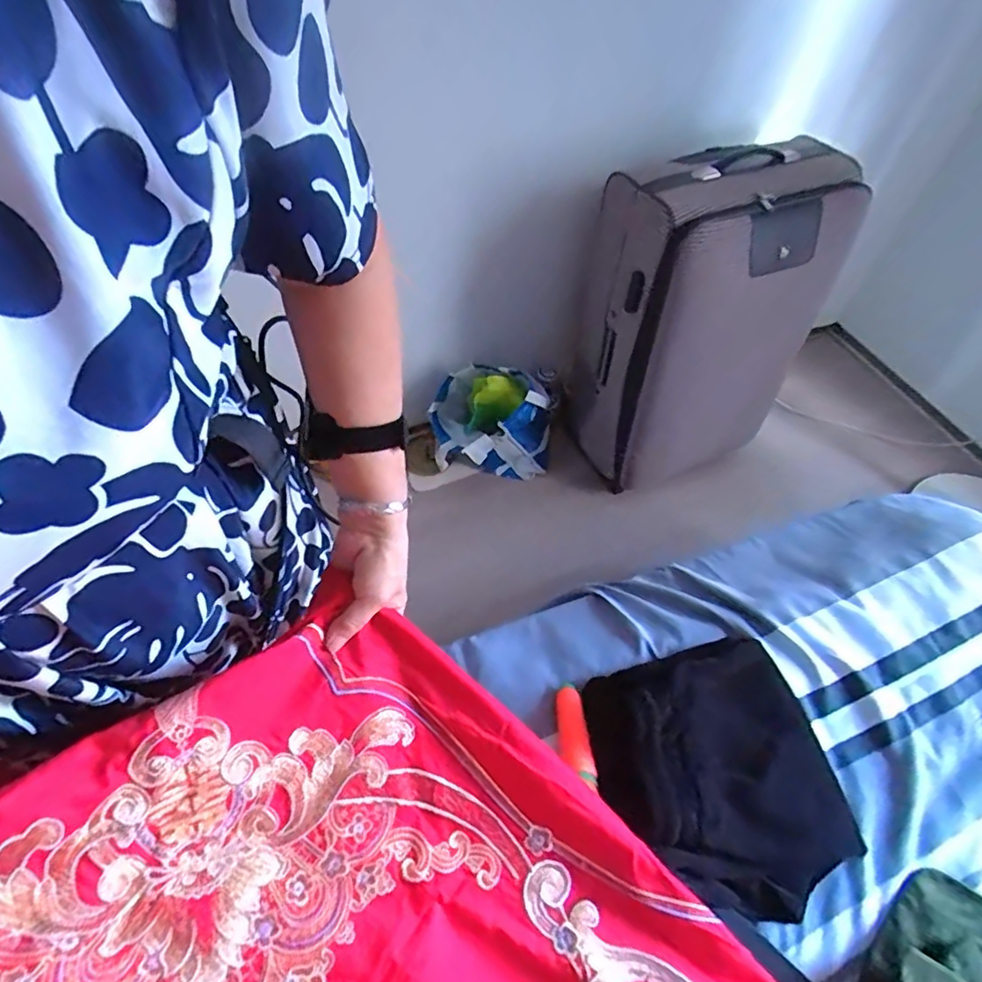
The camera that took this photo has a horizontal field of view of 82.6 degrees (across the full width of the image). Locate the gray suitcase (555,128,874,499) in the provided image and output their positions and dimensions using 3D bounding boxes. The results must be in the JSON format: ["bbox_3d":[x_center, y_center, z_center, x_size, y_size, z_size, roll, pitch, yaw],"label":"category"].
[{"bbox_3d":[0.445,-0.345,1.255,0.489,0.690,0.309,-15,57,-13],"label":"gray suitcase"}]

